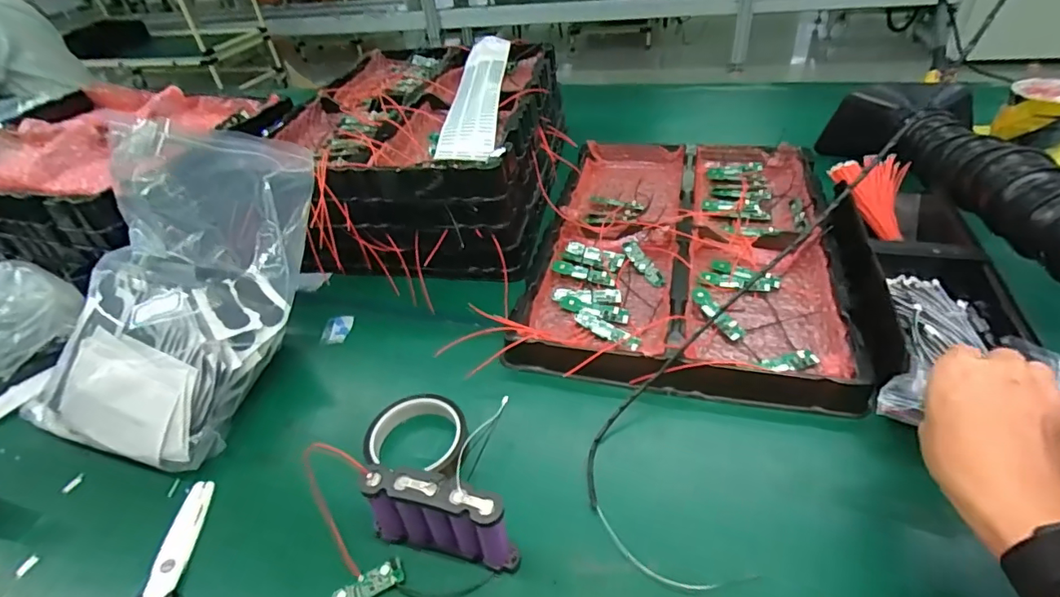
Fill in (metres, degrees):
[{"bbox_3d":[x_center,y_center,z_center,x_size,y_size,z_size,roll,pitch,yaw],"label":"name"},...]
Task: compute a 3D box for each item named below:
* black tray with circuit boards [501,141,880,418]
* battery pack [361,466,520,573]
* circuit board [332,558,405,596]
[{"bbox_3d":[0.203,-0.078,0.667,0.342,0.045,0.501,7,42,14],"label":"black tray with circuit boards"},{"bbox_3d":[-0.066,0.162,0.387,0.109,0.081,0.024,6,42,13],"label":"battery pack"},{"bbox_3d":[-0.133,0.220,0.385,0.080,0.006,0.019,-23,44,-19],"label":"circuit board"}]

